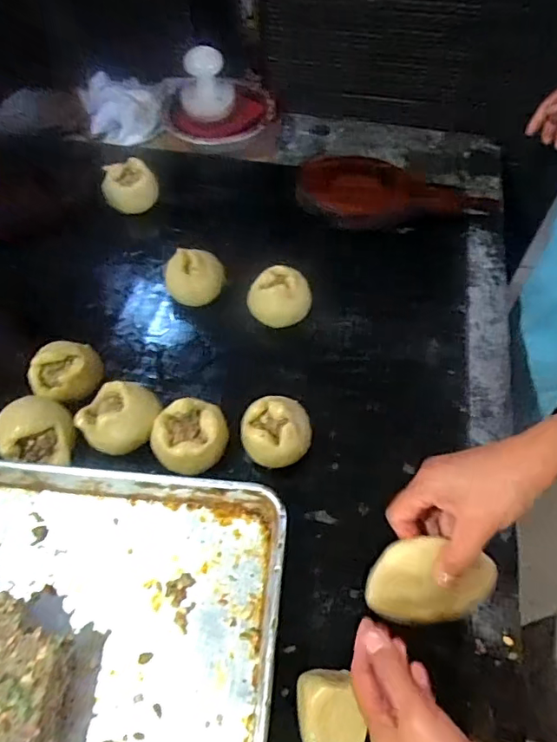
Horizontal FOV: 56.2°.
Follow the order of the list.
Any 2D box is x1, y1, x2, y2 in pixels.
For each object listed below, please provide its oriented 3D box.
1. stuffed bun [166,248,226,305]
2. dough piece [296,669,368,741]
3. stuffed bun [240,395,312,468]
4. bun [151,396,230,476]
[{"bbox_3d":[-0.106,-0.117,0.671,0.077,0.069,0.056,-6,58,-6],"label":"stuffed bun"},{"bbox_3d":[0.041,0.283,0.435,0.048,0.049,0.059,-9,59,-8],"label":"dough piece"},{"bbox_3d":[-0.003,0.068,0.565,0.073,0.057,0.068,1,58,-1],"label":"stuffed bun"},{"bbox_3d":[-0.094,0.075,0.564,0.078,0.057,0.072,1,58,-1],"label":"bun"}]

